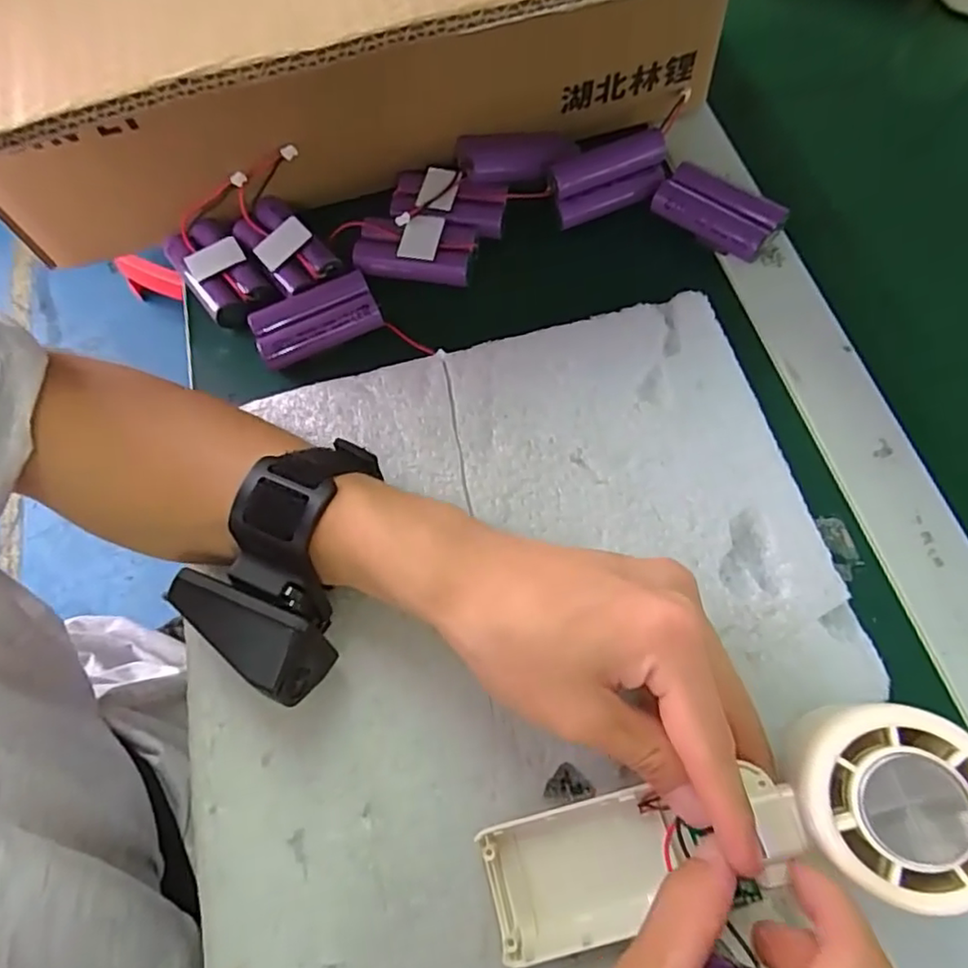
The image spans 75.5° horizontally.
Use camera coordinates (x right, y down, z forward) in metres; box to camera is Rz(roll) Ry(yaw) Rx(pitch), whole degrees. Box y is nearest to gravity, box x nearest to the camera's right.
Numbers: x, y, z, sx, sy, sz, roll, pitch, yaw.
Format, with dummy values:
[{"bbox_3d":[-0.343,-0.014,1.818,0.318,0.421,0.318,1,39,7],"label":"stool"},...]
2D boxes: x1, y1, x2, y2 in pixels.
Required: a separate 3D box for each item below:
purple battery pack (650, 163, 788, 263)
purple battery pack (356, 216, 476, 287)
[{"bbox_3d":[0.129,-0.151,0.347,0.066,0.018,0.031,35,73,17],"label":"purple battery pack"},{"bbox_3d":[-0.038,-0.133,0.352,0.066,0.016,0.033,8,68,8],"label":"purple battery pack"}]

